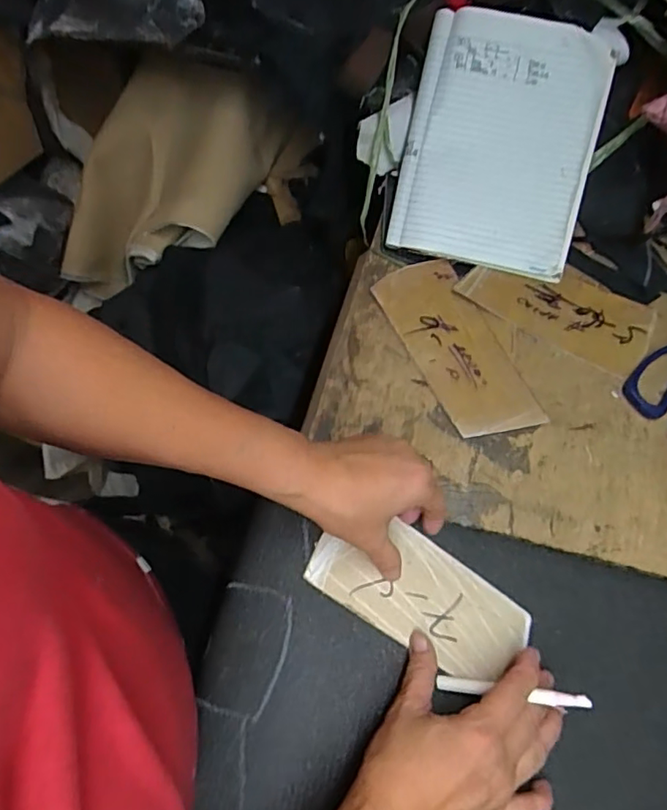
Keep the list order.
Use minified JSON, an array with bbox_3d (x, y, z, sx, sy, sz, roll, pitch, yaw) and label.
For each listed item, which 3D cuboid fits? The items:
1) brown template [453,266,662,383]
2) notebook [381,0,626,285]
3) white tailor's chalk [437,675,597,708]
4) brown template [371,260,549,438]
[{"bbox_3d":[0.190,-0.086,0.487,0.155,0.007,0.072,28,73,6],"label":"brown template"},{"bbox_3d":[0.139,-0.216,0.479,0.152,0.022,0.196,14,97,4],"label":"notebook"},{"bbox_3d":[0.111,0.179,0.359,0.091,0.005,0.008,-4,66,24],"label":"white tailor's chalk"},{"bbox_3d":[0.100,-0.046,0.471,0.068,0.007,0.163,-26,71,-7],"label":"brown template"}]

